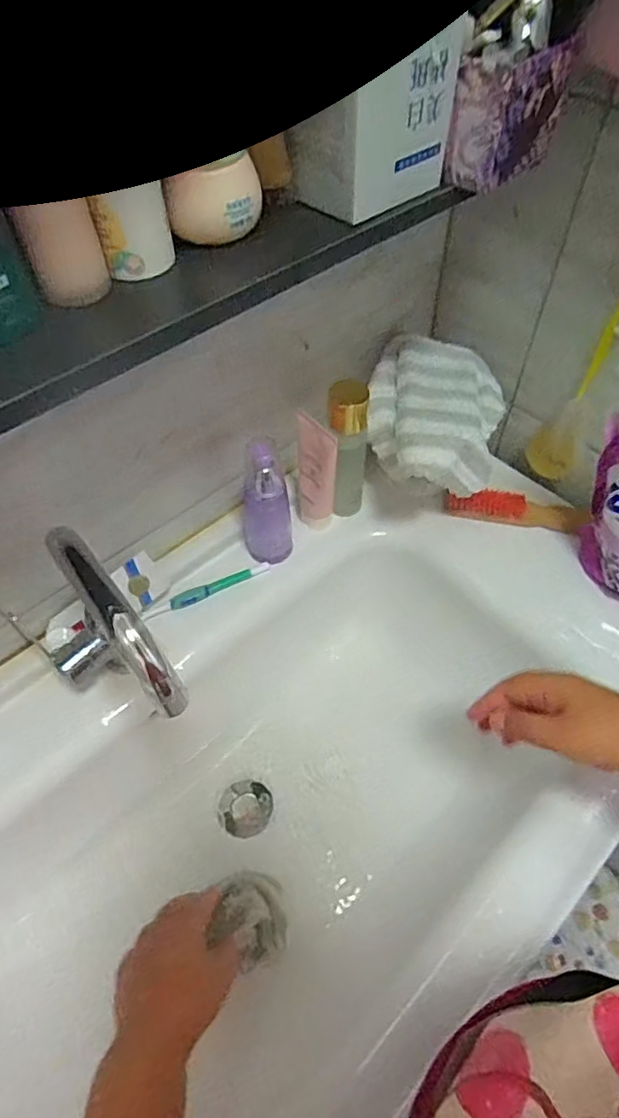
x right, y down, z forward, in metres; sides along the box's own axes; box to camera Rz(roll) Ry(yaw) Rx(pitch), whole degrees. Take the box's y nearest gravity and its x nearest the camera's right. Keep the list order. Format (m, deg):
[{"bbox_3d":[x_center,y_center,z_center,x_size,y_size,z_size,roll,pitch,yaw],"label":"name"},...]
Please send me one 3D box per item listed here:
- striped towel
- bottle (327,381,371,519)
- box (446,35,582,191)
[{"bbox_3d":[0.138,-0.153,0.629,0.147,0.080,0.190,4,54,4],"label":"striped towel"},{"bbox_3d":[0.041,-0.110,0.616,0.042,0.170,0.038,-2,54,0],"label":"bottle"},{"bbox_3d":[0.141,-0.311,0.394,0.041,0.068,0.094,35,62,23],"label":"box"}]

